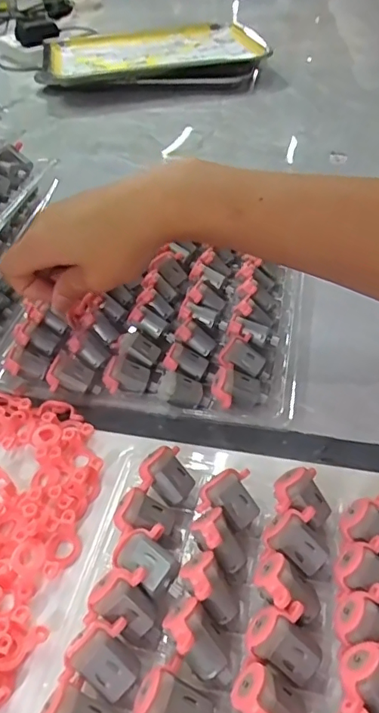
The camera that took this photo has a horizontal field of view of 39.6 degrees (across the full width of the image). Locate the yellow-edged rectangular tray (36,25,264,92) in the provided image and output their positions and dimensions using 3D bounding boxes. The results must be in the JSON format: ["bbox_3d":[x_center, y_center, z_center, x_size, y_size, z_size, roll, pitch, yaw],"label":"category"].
[{"bbox_3d":[-0.061,-0.486,0.863,0.347,0.041,0.247,-4,44,0],"label":"yellow-edged rectangular tray"}]

